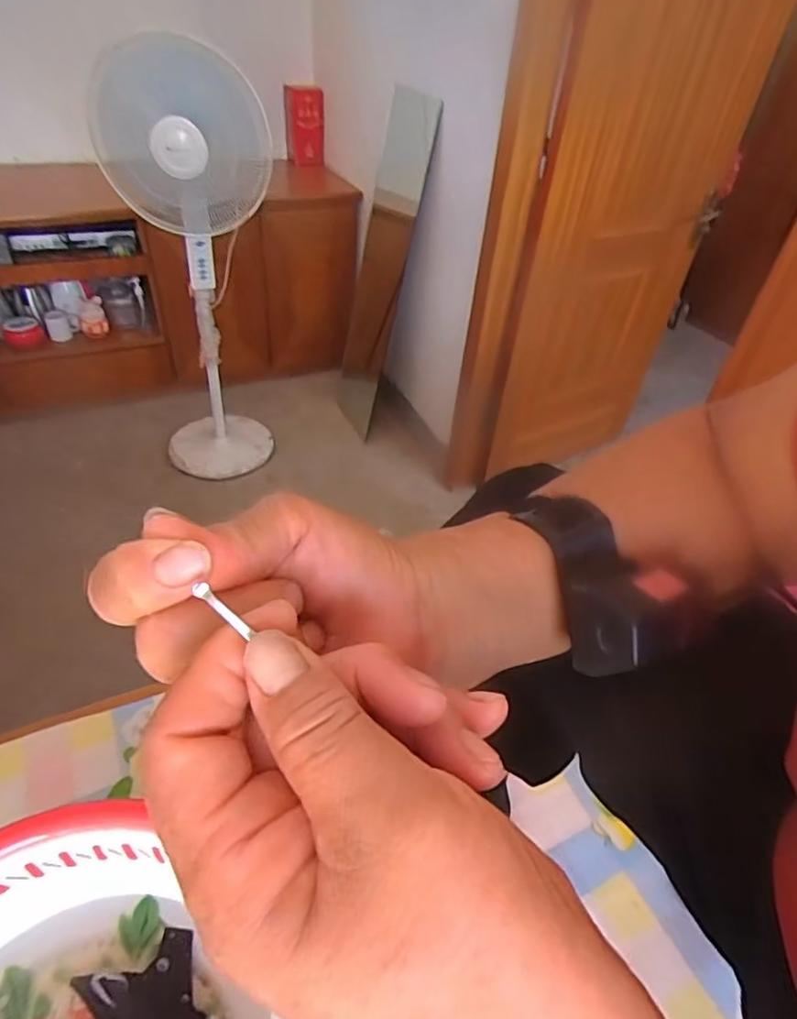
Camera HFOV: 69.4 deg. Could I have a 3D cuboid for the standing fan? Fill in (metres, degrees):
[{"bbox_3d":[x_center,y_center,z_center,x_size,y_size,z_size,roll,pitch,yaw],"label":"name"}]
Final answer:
[{"bbox_3d":[-0.590,-0.624,1.783,0.404,1.270,0.405,-7,44,-14],"label":"standing fan"}]

